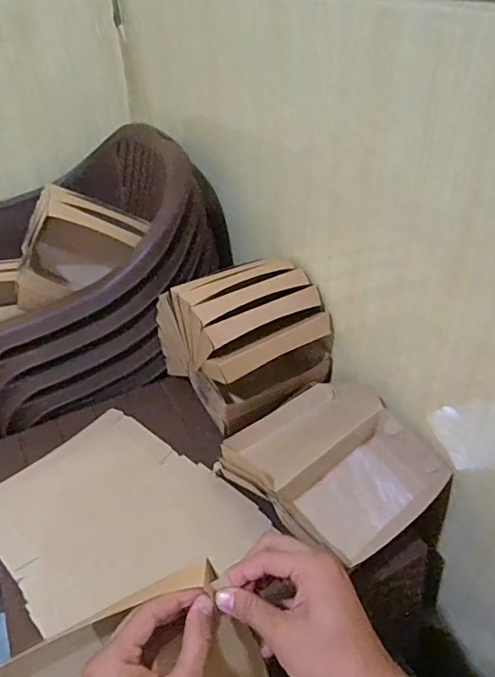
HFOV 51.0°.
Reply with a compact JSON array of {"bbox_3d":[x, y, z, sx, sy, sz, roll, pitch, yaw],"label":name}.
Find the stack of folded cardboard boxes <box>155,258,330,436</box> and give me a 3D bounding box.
[{"bbox_3d":[-0.005,-0.008,0.790,0.197,0.183,0.223,-20,41,-22],"label":"stack of folded cardboard boxes"}]

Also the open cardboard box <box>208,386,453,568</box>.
[{"bbox_3d":[0.110,0.157,0.652,0.203,0.084,0.220,-26,43,-28],"label":"open cardboard box"}]

